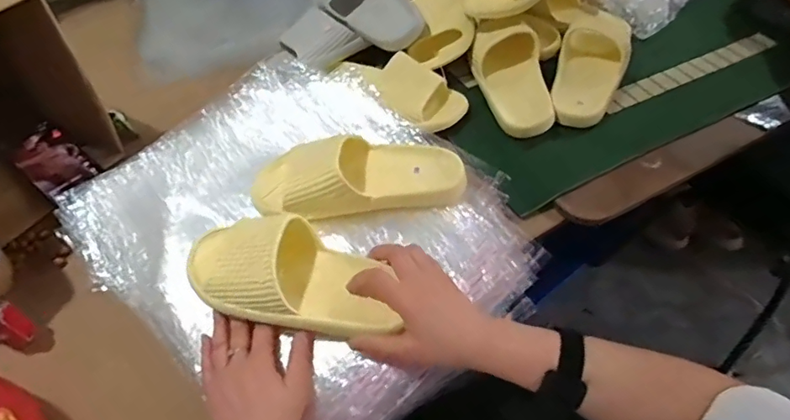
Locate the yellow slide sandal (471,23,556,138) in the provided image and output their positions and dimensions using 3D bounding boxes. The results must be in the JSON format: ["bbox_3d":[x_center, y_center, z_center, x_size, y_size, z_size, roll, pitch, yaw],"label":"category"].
[{"bbox_3d":[0.174,-0.203,0.734,0.098,0.065,0.213,-4,52,-1],"label":"yellow slide sandal"}]

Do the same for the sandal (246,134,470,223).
[{"bbox_3d":[-0.042,-0.047,0.577,0.248,0.059,0.099,-9,52,-5],"label":"sandal"}]

